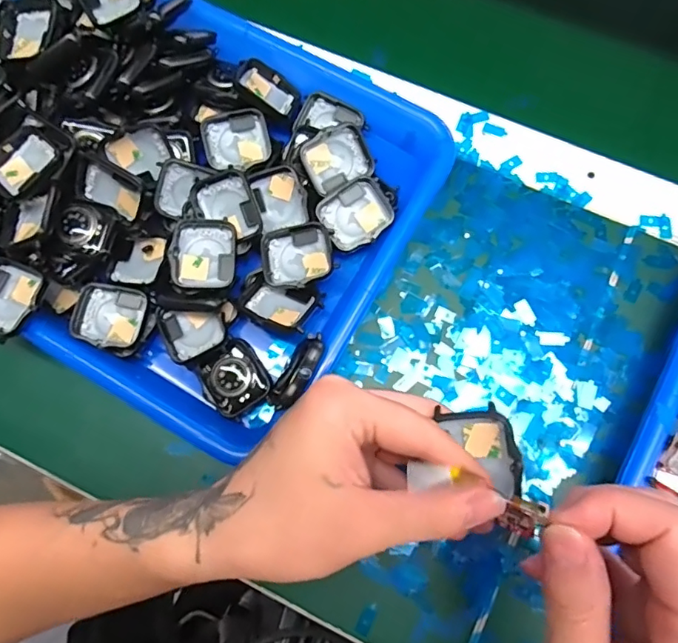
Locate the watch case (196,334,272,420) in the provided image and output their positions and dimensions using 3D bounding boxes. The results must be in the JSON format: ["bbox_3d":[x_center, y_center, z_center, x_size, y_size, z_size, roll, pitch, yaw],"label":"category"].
[{"bbox_3d":[-0.064,0.035,0.306,0.038,0.011,0.040,-39,78,-6],"label":"watch case"}]

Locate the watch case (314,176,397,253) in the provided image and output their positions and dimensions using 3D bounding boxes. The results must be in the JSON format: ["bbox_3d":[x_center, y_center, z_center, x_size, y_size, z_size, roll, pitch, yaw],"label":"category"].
[{"bbox_3d":[0.011,-0.067,0.323,0.044,0.015,0.038,-37,78,-6],"label":"watch case"}]

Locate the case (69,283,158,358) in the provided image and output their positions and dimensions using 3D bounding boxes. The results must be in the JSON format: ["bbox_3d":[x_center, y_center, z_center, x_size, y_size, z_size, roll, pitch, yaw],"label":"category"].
[{"bbox_3d":[-0.139,-0.002,0.312,0.046,0.007,0.040,21,79,7],"label":"case"}]

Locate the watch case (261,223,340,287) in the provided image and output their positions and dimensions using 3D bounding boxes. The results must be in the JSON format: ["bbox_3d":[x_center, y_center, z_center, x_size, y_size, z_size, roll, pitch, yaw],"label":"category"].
[{"bbox_3d":[-0.026,-0.040,0.312,0.043,0.013,0.038,-11,77,0],"label":"watch case"}]

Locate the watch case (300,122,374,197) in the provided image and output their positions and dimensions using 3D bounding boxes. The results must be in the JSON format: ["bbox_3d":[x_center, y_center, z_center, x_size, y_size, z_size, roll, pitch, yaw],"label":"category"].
[{"bbox_3d":[-0.002,-0.104,0.323,0.042,0.010,0.036,-24,108,-4],"label":"watch case"}]

